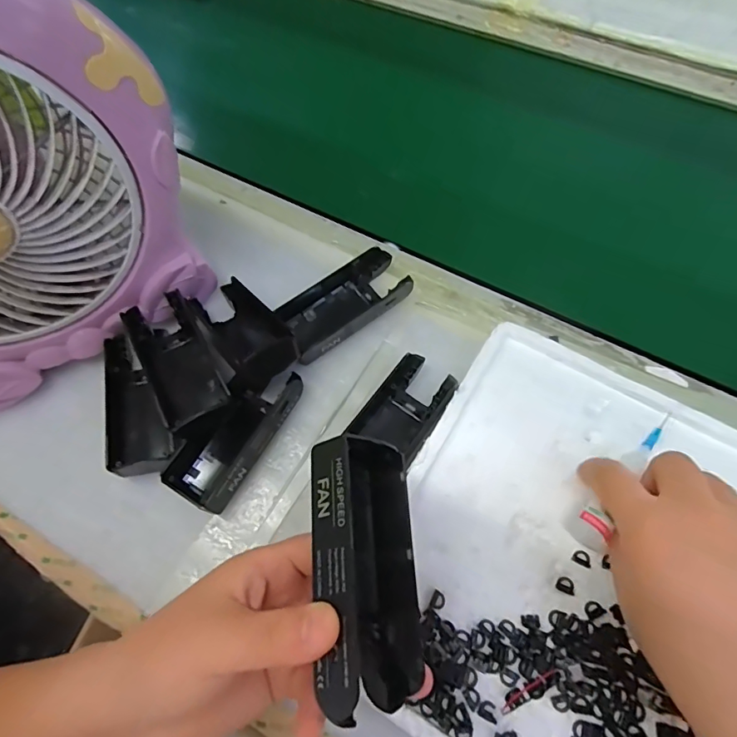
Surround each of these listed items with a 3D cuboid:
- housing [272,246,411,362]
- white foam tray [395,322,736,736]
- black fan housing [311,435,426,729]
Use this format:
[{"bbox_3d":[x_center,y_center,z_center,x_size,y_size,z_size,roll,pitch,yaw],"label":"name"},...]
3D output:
[{"bbox_3d":[-0.018,-0.050,0.370,0.102,0.029,0.047,-34,69,-11],"label":"housing"},{"bbox_3d":[0.144,0.127,0.280,0.265,0.030,0.250,30,71,15],"label":"white foam tray"},{"bbox_3d":[0.000,0.086,0.208,0.042,0.045,0.107,-5,66,1],"label":"black fan housing"}]

